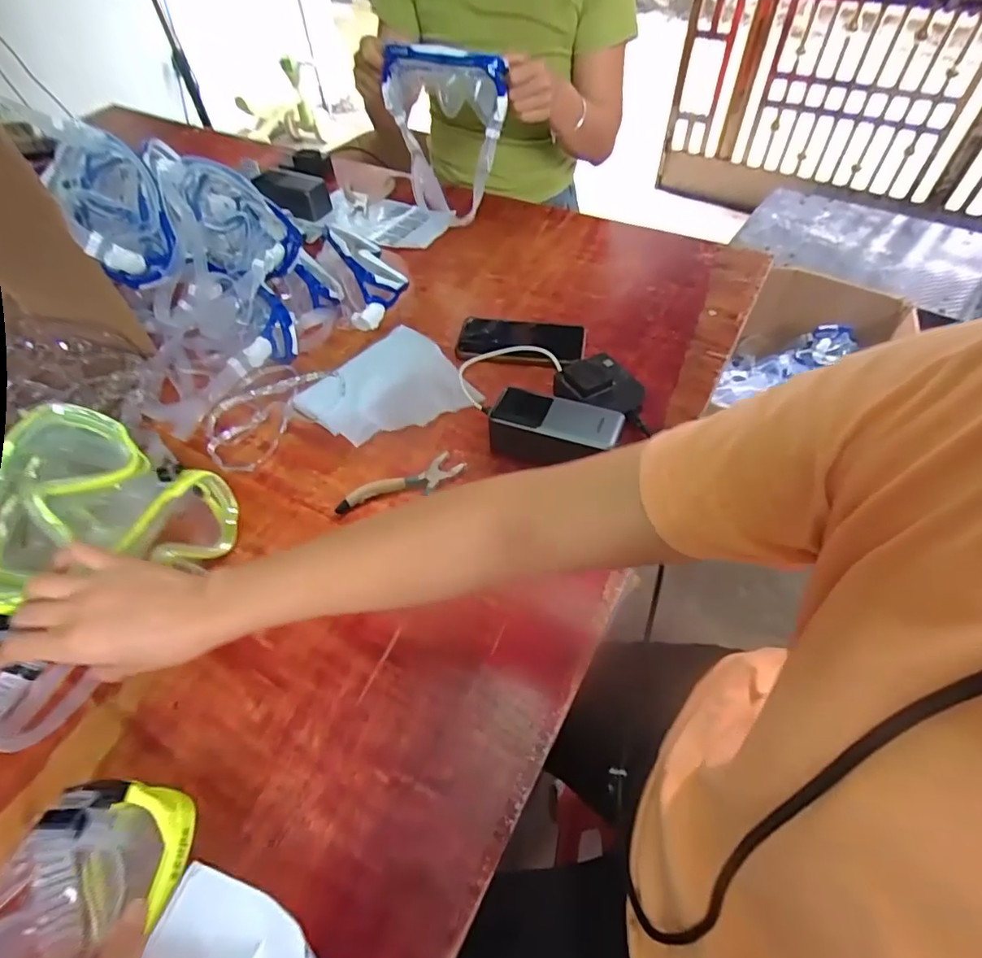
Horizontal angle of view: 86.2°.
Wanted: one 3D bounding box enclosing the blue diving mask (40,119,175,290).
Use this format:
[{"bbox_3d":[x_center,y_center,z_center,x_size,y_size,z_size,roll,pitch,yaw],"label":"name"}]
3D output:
[{"bbox_3d":[-0.424,-0.296,0.578,0.106,0.094,0.168,-23,80,-13],"label":"blue diving mask"}]

